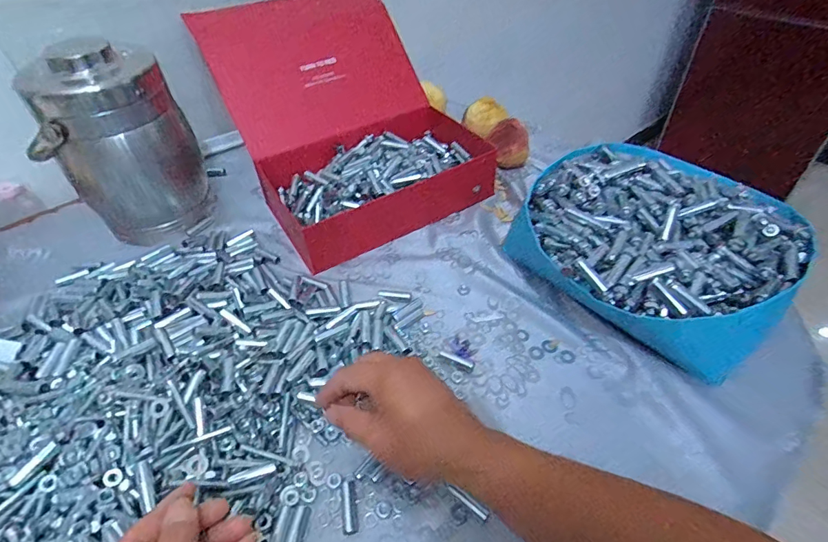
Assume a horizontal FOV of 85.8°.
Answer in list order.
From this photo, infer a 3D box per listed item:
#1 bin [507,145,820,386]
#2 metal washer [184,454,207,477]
[{"bbox_3d":[0.268,-0.029,0.517,0.267,0.104,0.276,-29,53,-25],"label":"bin"},{"bbox_3d":[-0.180,0.161,0.368,0.016,0.004,0.016,12,52,-15],"label":"metal washer"}]

